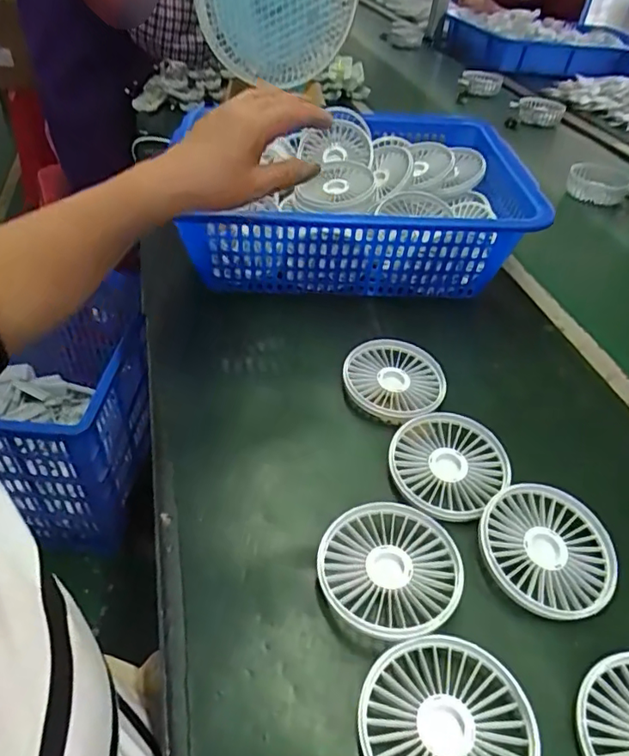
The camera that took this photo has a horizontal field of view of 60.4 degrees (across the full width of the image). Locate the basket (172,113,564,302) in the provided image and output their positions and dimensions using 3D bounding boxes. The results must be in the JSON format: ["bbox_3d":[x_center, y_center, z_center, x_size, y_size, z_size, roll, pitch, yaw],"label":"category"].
[{"bbox_3d":[0.039,-0.195,0.600,0.347,0.120,0.266,0,41,-3],"label":"basket"}]

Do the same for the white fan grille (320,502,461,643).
[{"bbox_3d":[0.049,0.123,0.343,0.089,0.022,0.084,1,41,-1],"label":"white fan grille"}]

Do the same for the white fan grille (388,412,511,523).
[{"bbox_3d":[0.101,0.068,0.410,0.086,0.027,0.085,9,41,7],"label":"white fan grille"}]

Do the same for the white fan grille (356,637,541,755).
[{"bbox_3d":[0.069,0.182,0.282,0.091,0.014,0.082,-12,43,-16],"label":"white fan grille"}]

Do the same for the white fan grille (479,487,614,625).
[{"bbox_3d":[0.156,0.113,0.362,0.085,0.022,0.086,1,41,-1],"label":"white fan grille"}]

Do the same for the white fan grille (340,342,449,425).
[{"bbox_3d":[0.070,0.000,0.474,0.085,0.020,0.084,2,43,-2],"label":"white fan grille"}]

